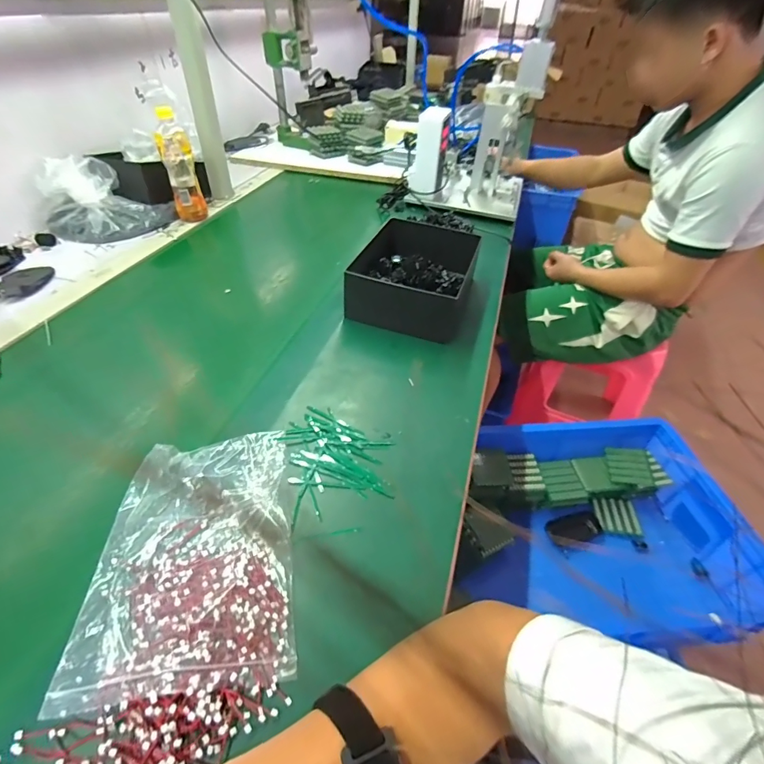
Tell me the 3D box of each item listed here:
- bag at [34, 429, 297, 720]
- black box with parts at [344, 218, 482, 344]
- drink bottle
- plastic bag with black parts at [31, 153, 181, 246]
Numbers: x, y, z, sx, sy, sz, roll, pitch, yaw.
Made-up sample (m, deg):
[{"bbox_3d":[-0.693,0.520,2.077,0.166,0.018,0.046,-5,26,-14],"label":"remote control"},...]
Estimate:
[{"bbox_3d":[-0.173,0.151,0.394,0.163,0.030,0.235,-5,44,-9],"label":"bag"},{"bbox_3d":[0.059,-0.188,0.722,0.209,0.076,0.245,12,44,9],"label":"black box with parts"},{"bbox_3d":[-0.436,-0.462,0.884,0.062,0.203,0.056,-16,47,-19],"label":"drink bottle"},{"bbox_3d":[-0.594,-0.396,0.878,0.240,0.120,0.167,-24,50,-26],"label":"plastic bag with black parts"}]

